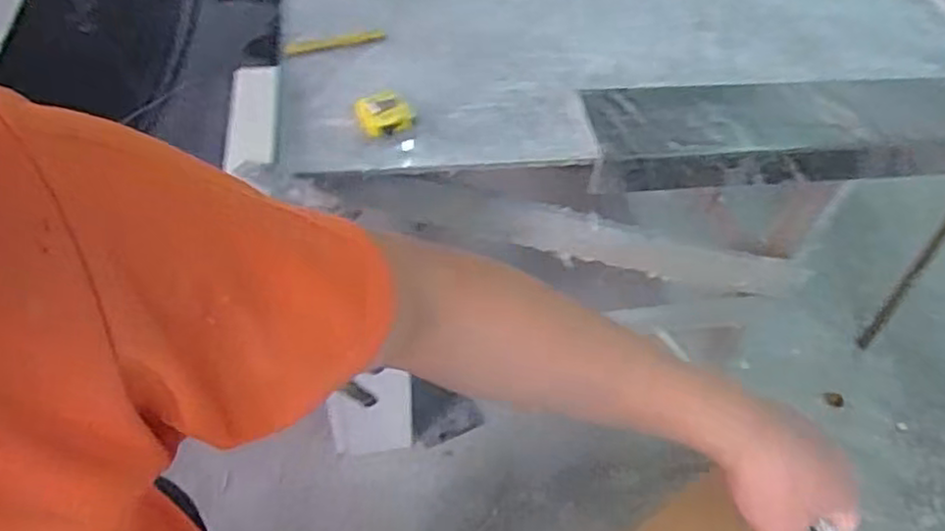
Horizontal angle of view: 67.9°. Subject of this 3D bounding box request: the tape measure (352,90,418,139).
[{"bbox_3d":[-0.109,-0.187,0.868,0.064,0.028,0.051,-14,54,-14],"label":"tape measure"}]

